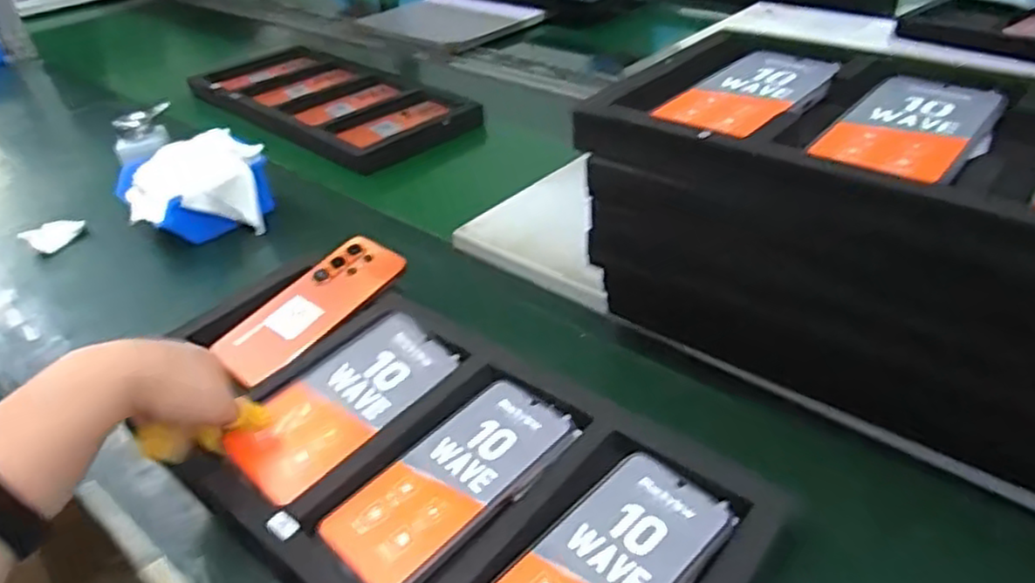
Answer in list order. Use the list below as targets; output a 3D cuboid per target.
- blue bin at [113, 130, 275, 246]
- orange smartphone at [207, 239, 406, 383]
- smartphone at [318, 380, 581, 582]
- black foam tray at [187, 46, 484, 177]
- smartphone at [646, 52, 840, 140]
[{"bbox_3d":[-0.356,-0.112,0.776,0.153,0.079,0.124,-19,39,-21],"label":"blue bin"},{"bbox_3d":[-0.180,0.011,0.610,0.082,0.009,0.169,27,56,34],"label":"orange smartphone"},{"bbox_3d":[-0.041,0.123,0.456,0.080,0.006,0.165,29,50,36],"label":"smartphone"},{"bbox_3d":[-0.302,-0.302,1.081,0.491,0.029,0.225,27,46,35],"label":"black foam tray"},{"bbox_3d":[0.171,-0.148,0.510,0.154,0.007,0.074,-34,46,-30],"label":"smartphone"}]

